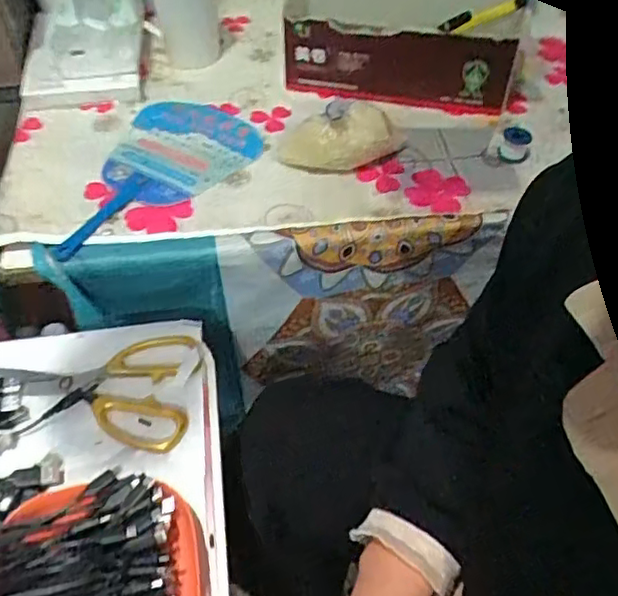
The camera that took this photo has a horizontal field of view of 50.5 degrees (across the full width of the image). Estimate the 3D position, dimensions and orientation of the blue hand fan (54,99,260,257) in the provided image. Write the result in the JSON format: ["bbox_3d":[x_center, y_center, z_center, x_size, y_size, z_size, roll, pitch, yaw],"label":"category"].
[{"bbox_3d":[-0.174,-0.137,0.689,0.142,0.019,0.255,34,59,24],"label":"blue hand fan"}]

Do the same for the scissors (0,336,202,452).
[{"bbox_3d":[-0.180,0.071,0.542,0.171,0.011,0.104,3,52,2],"label":"scissors"}]

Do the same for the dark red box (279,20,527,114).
[{"bbox_3d":[0.094,-0.255,0.721,0.251,0.086,0.031,9,52,7],"label":"dark red box"}]

